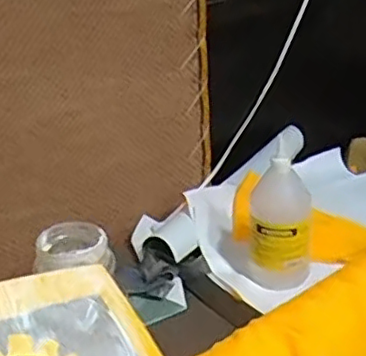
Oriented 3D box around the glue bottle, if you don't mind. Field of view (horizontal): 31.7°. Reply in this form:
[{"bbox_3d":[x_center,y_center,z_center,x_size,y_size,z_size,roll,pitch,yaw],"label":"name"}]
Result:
[{"bbox_3d":[0.119,0.051,0.828,0.081,0.153,0.082,-4,25,-4],"label":"glue bottle"}]

